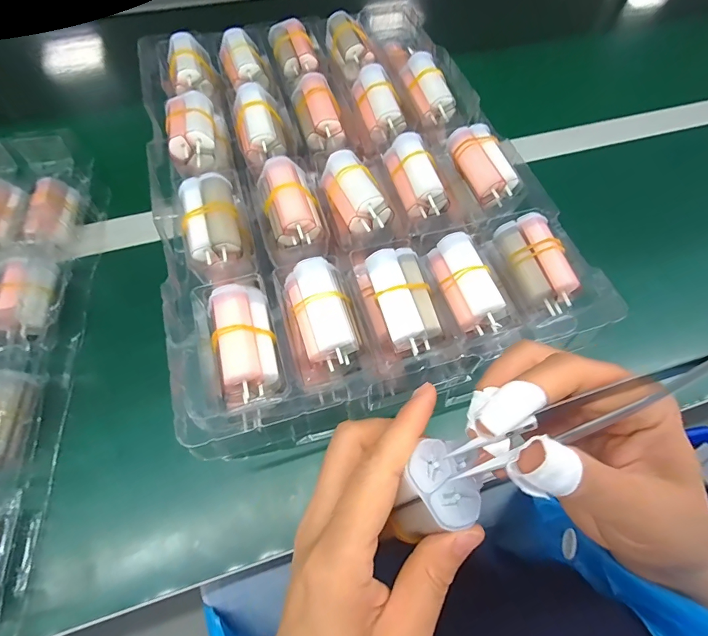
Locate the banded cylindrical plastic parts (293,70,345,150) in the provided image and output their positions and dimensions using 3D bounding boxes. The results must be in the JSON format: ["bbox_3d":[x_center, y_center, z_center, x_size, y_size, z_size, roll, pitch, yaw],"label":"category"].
[{"bbox_3d":[-0.030,-0.176,0.328,0.035,0.023,0.065,-10,64,-7],"label":"banded cylindrical plastic parts"}]

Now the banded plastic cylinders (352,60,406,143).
[{"bbox_3d":[0.022,-0.187,0.340,0.033,0.025,0.069,-28,69,20],"label":"banded plastic cylinders"}]

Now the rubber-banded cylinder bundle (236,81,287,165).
[{"bbox_3d":[-0.077,-0.160,0.319,0.036,0.027,0.060,-9,64,-7],"label":"rubber-banded cylinder bundle"}]

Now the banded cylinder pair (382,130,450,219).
[{"bbox_3d":[0.047,-0.111,0.300,0.030,0.024,0.065,-16,65,-10],"label":"banded cylinder pair"}]

